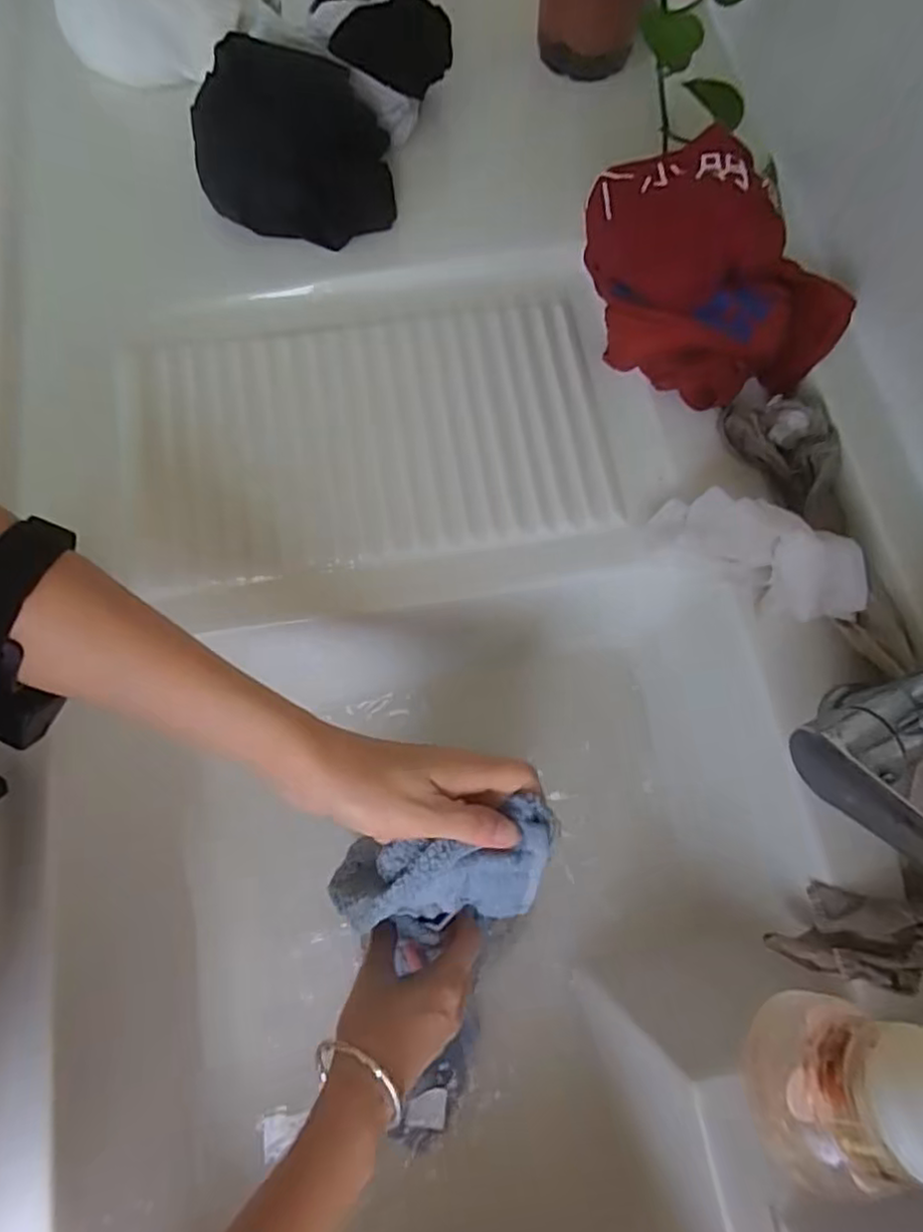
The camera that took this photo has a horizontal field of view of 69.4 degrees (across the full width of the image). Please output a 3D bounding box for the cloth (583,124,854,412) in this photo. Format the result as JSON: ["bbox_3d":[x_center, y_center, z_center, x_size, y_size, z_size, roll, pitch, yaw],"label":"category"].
[{"bbox_3d":[0.160,-0.219,0.450,0.109,0.111,0.162,-33,75,-8],"label":"cloth"}]

